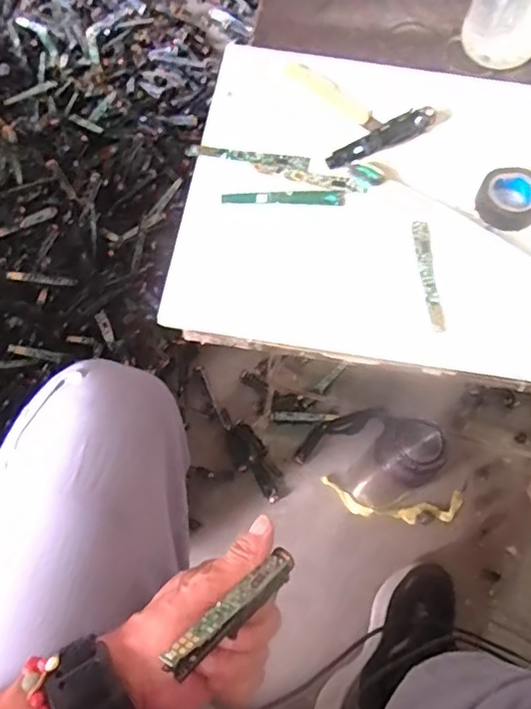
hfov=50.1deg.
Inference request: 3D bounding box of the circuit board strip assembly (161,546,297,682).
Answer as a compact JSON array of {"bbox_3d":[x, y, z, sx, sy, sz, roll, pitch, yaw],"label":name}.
[{"bbox_3d":[-0.015,0.146,0.328,0.017,0.008,0.106,50,39,14],"label":"circuit board strip assembly"}]

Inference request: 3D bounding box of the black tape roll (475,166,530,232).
[{"bbox_3d":[0.202,-0.130,0.467,0.050,0.016,0.055,1,70,-2],"label":"black tape roll"}]

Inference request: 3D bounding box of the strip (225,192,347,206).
[{"bbox_3d":[0.015,-0.129,0.464,0.099,0.005,0.012,-1,70,-3],"label":"strip"}]

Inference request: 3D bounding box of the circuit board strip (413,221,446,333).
[{"bbox_3d":[0.127,-0.062,0.441,0.013,0.004,0.095,-1,70,-3],"label":"circuit board strip"}]

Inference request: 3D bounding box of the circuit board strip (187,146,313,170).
[{"bbox_3d":[-0.015,-0.168,0.484,0.103,0.006,0.016,8,59,2],"label":"circuit board strip"}]

